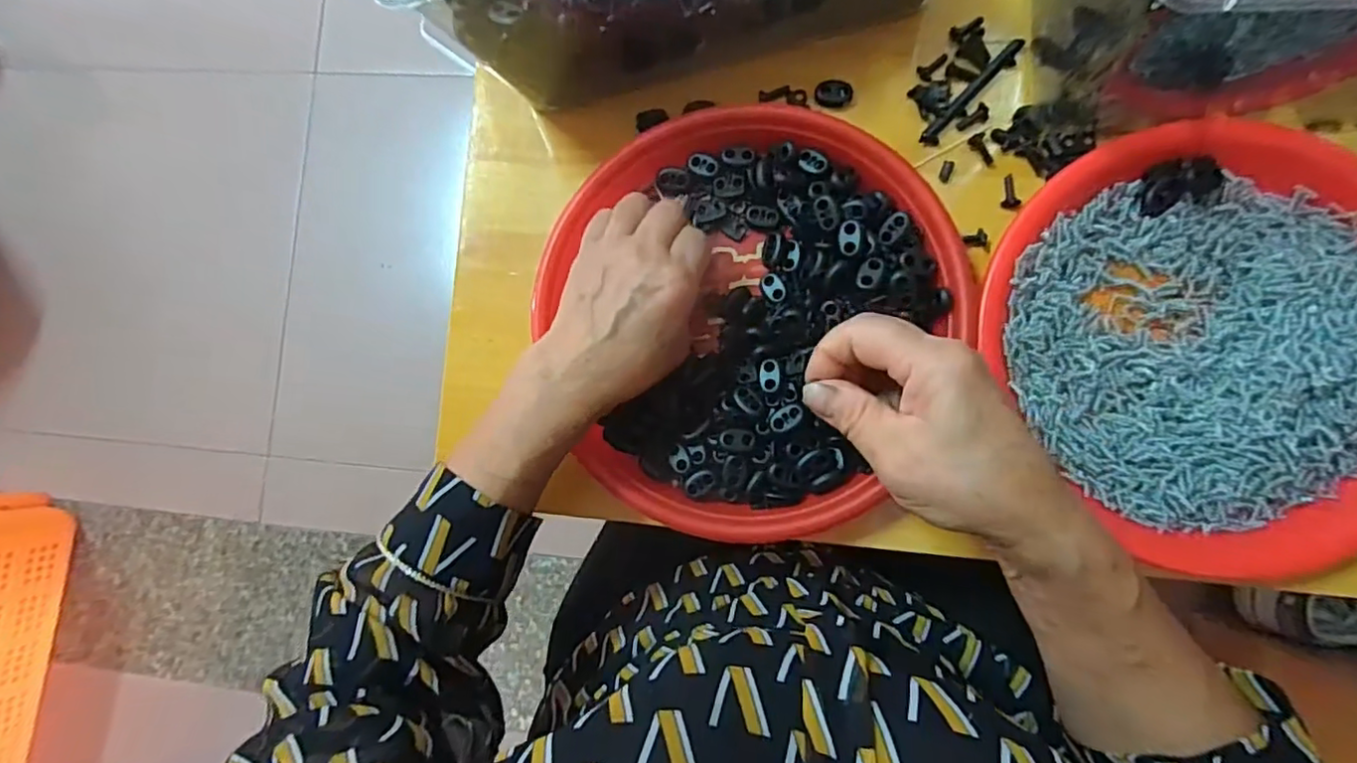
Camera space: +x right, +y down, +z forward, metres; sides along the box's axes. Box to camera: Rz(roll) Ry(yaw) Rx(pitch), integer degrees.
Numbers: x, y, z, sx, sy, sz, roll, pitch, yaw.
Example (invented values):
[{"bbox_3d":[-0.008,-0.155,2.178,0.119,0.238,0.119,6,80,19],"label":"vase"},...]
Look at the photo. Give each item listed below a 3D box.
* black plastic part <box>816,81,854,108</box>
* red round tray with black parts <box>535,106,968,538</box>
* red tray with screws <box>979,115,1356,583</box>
[{"bbox_3d":[0.092,-0.170,0.367,0.021,0.006,0.015,10,87,7],"label":"black plastic part"},{"bbox_3d":[0.038,-0.035,0.353,0.230,0.031,0.237,0,86,7],"label":"red round tray with black parts"},{"bbox_3d":[0.287,-0.022,0.322,0.209,0.028,0.234,-35,83,3],"label":"red tray with screws"}]

